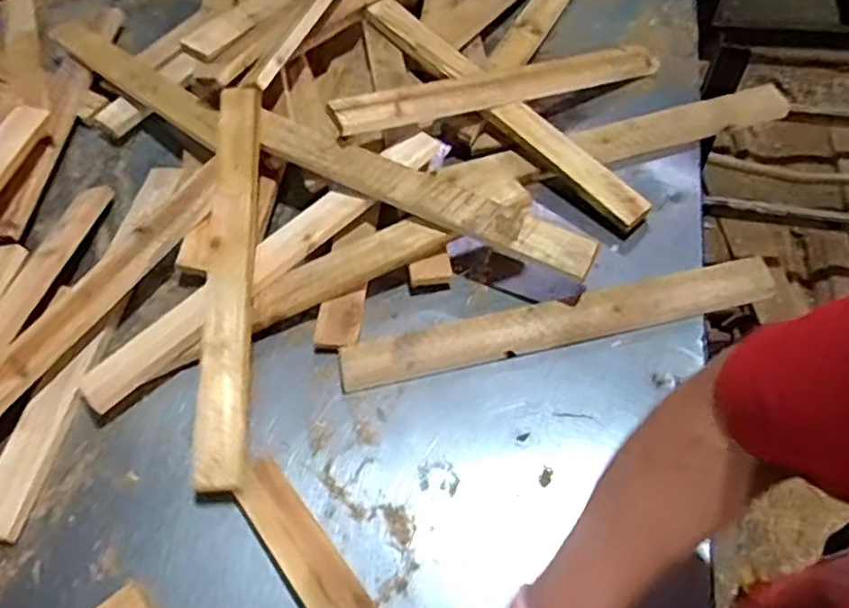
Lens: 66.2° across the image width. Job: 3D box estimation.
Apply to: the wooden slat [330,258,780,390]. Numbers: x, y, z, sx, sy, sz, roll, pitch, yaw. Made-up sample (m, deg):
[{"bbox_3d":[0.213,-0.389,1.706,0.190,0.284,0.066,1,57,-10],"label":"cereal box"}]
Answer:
[{"bbox_3d":[0.149,0.021,0.732,0.484,0.026,0.050,-12,56,-3],"label":"wooden slat"}]

